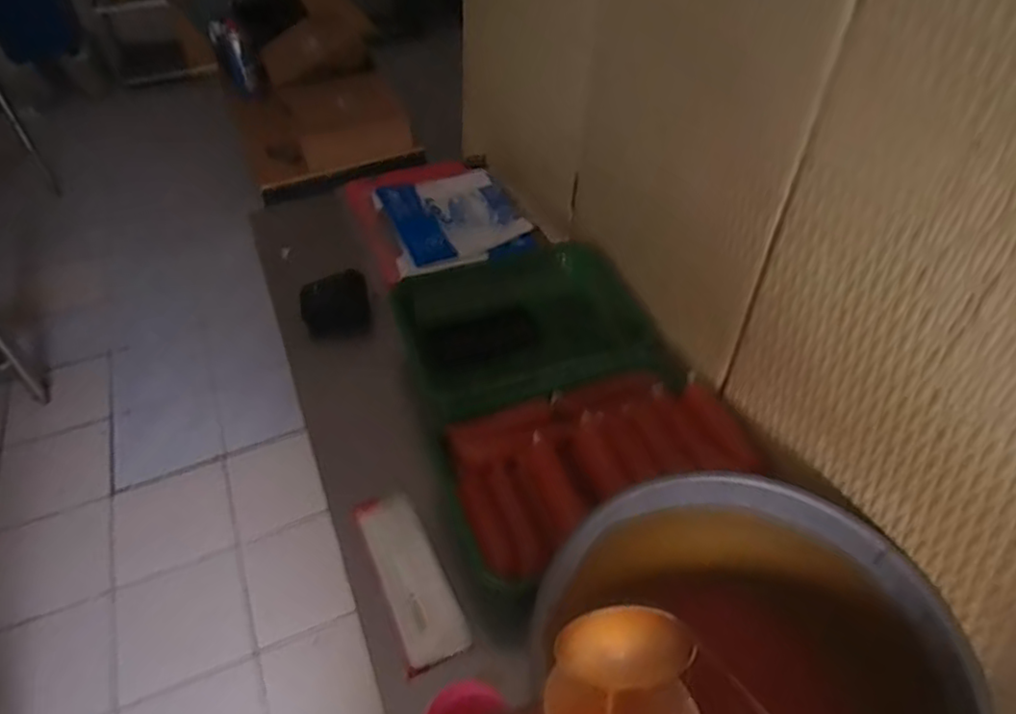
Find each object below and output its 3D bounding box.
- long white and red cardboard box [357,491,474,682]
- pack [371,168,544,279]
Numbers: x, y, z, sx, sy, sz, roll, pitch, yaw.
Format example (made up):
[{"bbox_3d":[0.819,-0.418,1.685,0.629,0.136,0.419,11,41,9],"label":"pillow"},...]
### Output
[{"bbox_3d":[-0.117,0.254,0.797,0.075,0.027,0.214,-20,48,-16],"label":"long white and red cardboard box"},{"bbox_3d":[-0.102,-0.262,1.290,0.254,0.035,0.279,-15,47,-12],"label":"pack"}]

